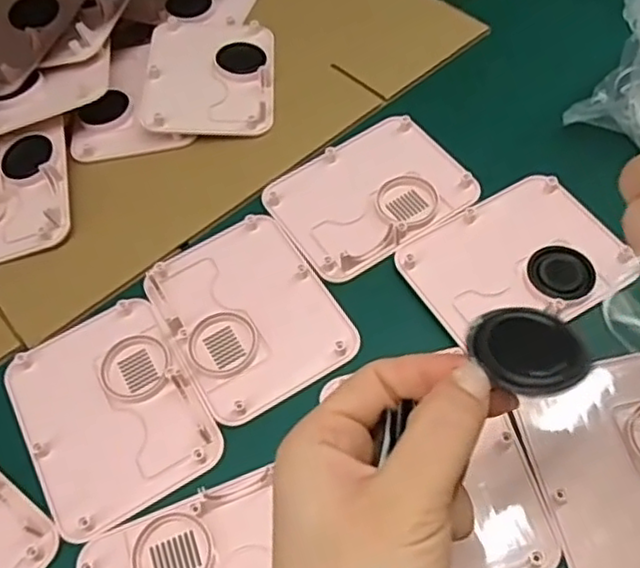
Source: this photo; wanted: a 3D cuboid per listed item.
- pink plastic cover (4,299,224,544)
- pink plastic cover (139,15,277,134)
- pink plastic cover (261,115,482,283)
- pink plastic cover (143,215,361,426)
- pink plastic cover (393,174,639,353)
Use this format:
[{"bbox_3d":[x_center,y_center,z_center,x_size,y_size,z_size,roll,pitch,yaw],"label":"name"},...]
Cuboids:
[{"bbox_3d":[-0.122,0.072,0.385,0.096,0.009,0.124,-29,58,-12],"label":"pink plastic cover"},{"bbox_3d":[-0.085,-0.164,0.515,0.097,0.016,0.124,-4,57,5],"label":"pink plastic cover"},{"bbox_3d":[0.035,-0.063,0.454,0.124,0.011,0.096,-31,59,-13],"label":"pink plastic cover"},{"bbox_3d":[-0.045,0.016,0.410,0.095,0.006,0.121,-29,58,-12],"label":"pink plastic cover"},{"bbox_3d":[0.119,-0.014,0.407,0.119,0.018,0.098,-27,58,-10],"label":"pink plastic cover"}]

